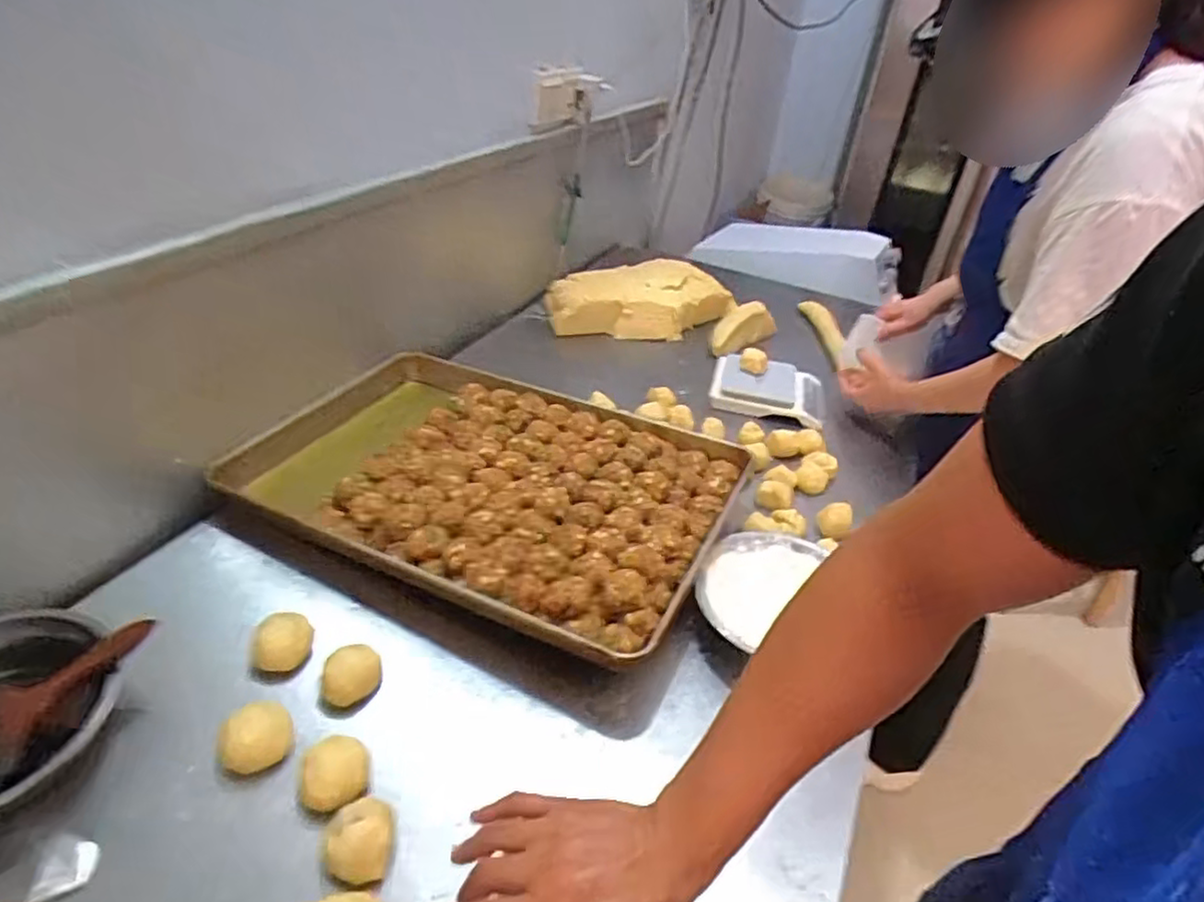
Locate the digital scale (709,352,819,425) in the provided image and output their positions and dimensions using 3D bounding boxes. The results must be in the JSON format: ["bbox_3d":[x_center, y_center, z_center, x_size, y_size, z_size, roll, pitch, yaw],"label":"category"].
[{"bbox_3d":[0.282,-0.113,1.170,0.184,0.046,0.152,13,36,10],"label":"digital scale"}]

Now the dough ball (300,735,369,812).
[{"bbox_3d":[-0.227,0.275,0.587,0.050,0.047,0.047,4,36,-3],"label":"dough ball"}]

